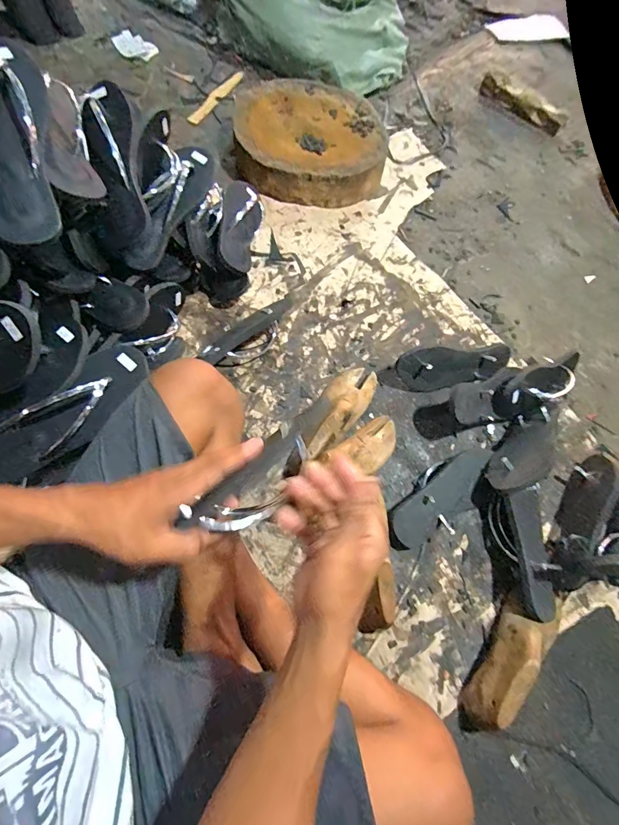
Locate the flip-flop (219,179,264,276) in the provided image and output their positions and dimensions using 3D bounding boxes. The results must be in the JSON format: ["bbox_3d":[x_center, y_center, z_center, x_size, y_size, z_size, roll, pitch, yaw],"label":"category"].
[{"bbox_3d":[-0.133,-0.386,0.772,0.078,0.059,0.218,2,69,-4],"label":"flip-flop"}]

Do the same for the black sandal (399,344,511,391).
[{"bbox_3d":[0.275,-0.086,0.739,0.217,0.091,0.032,-7,40,-6],"label":"black sandal"}]

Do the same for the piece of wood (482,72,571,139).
[{"bbox_3d":[0.605,-0.884,1.115,0.264,0.037,0.058,40,71,10],"label":"piece of wood"}]

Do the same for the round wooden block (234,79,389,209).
[{"bbox_3d":[-0.002,-0.655,0.947,0.347,0.107,0.347,2,69,-4],"label":"round wooden block"}]

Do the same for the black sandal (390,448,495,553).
[{"bbox_3d":[0.225,0.145,0.669,0.222,0.051,0.091,-34,75,-16],"label":"black sandal"}]

